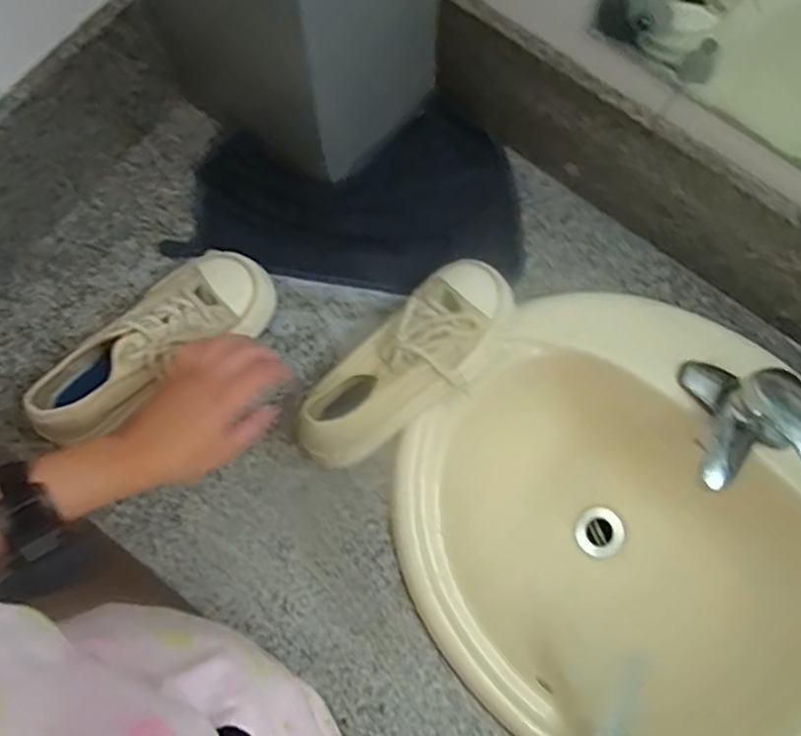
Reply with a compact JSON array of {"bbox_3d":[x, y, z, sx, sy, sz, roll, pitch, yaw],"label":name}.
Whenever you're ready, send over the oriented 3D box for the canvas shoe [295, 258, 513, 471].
[{"bbox_3d":[0.012,-0.002,0.637,0.102,0.066,0.256,43,80,5],"label":"canvas shoe"}]

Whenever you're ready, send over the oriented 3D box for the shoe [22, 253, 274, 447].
[{"bbox_3d":[-0.240,-0.028,0.632,0.243,0.082,0.095,-39,84,-9],"label":"shoe"}]

